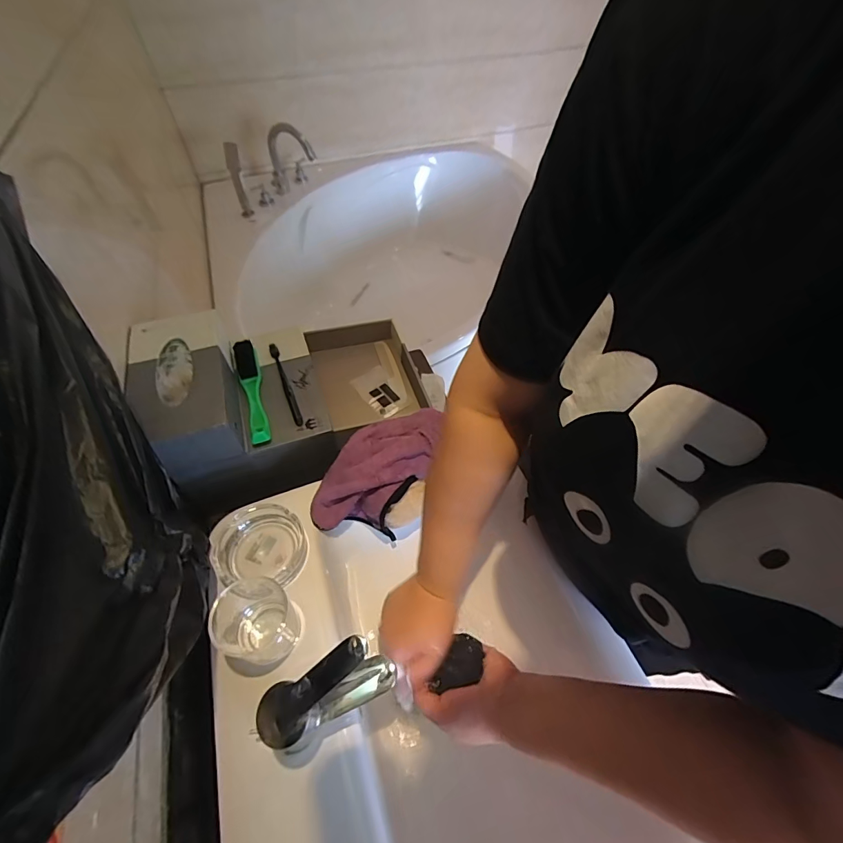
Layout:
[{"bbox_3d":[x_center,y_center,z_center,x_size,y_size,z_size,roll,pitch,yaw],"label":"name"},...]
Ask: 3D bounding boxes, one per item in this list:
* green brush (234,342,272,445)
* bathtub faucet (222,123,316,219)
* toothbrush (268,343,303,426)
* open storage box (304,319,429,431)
[{"bbox_3d":[-0.261,-0.046,0.626,0.033,0.027,0.207,-18,55,-13],"label":"green brush"},{"bbox_3d":[-0.557,-0.976,1.532,0.119,0.280,0.420,33,60,22],"label":"bathtub faucet"},{"bbox_3d":[-0.218,-0.062,0.647,0.012,0.019,0.176,-20,56,-15],"label":"toothbrush"},{"bbox_3d":[-0.096,-0.080,0.714,0.170,0.063,0.253,-16,55,-12],"label":"open storage box"}]

